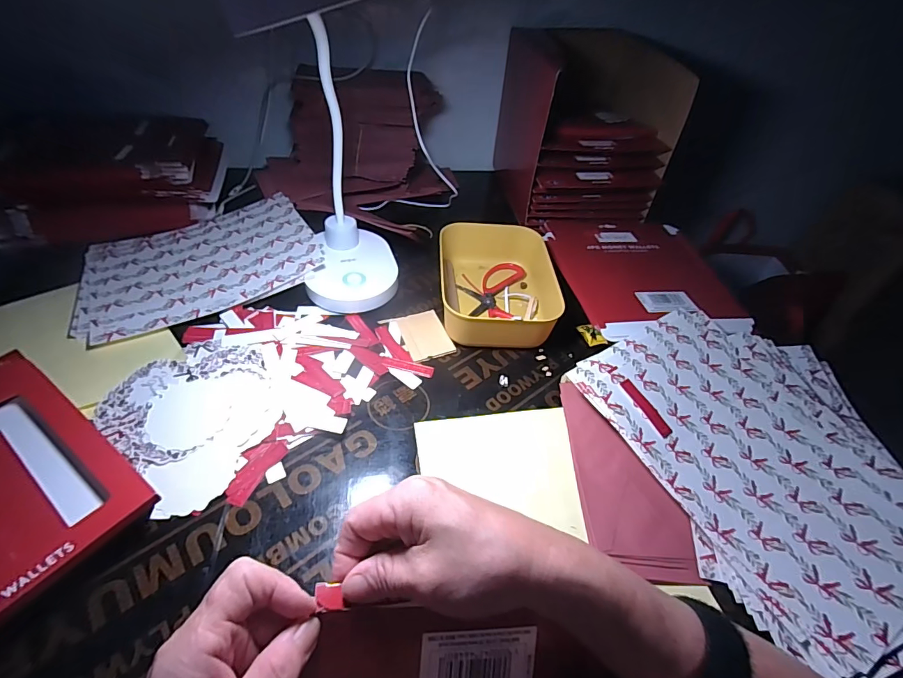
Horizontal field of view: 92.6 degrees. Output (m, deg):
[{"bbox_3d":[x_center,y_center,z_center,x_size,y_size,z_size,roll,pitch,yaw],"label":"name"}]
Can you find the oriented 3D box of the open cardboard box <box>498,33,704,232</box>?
[{"bbox_3d":[0.204,-0.333,0.676,0.210,0.182,0.235,-6,48,-13],"label":"open cardboard box"}]

